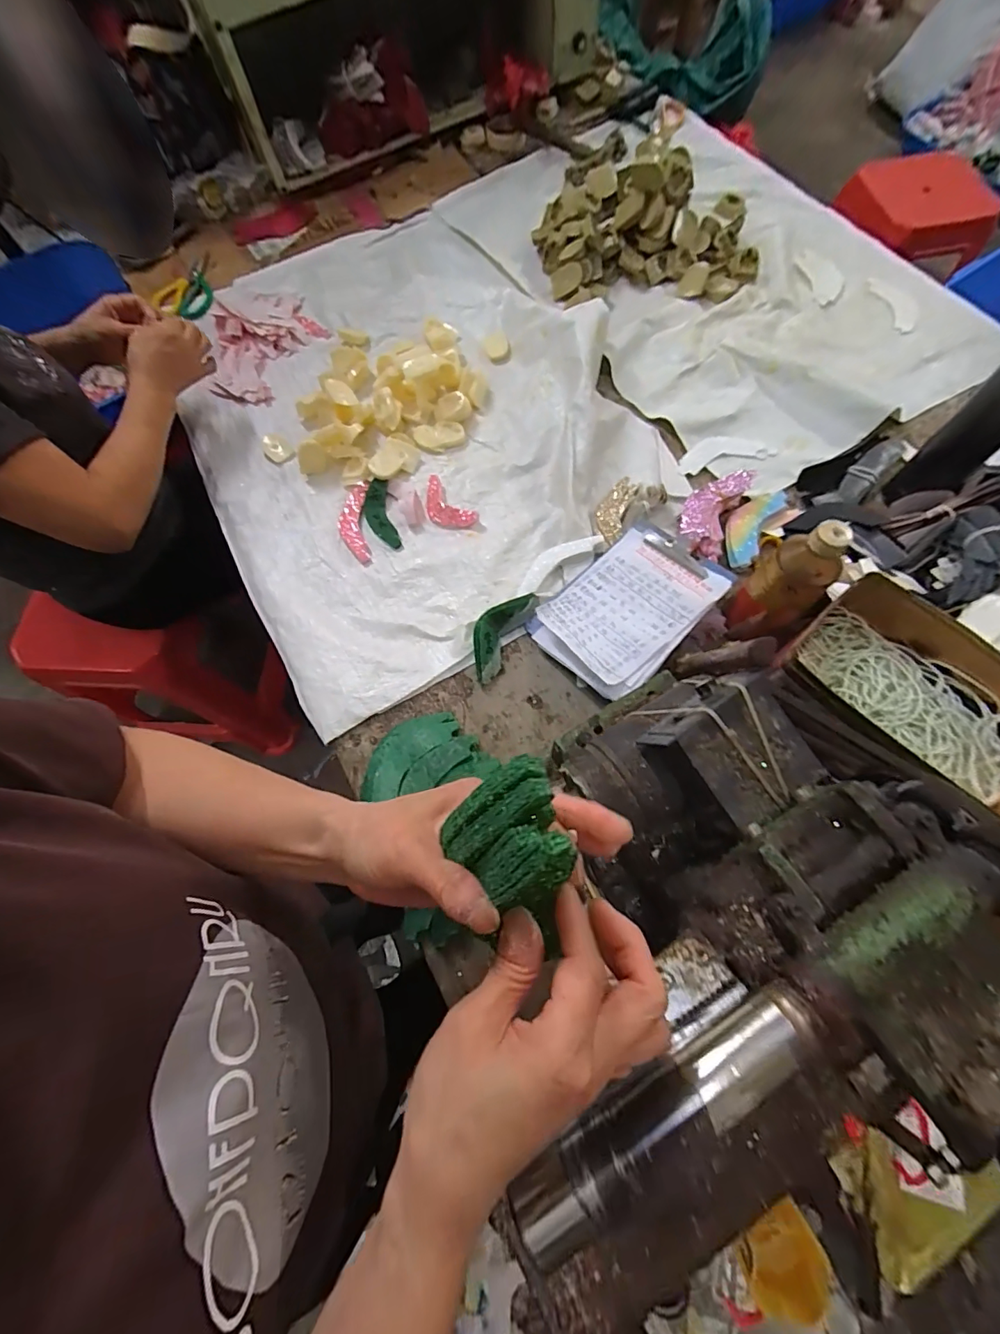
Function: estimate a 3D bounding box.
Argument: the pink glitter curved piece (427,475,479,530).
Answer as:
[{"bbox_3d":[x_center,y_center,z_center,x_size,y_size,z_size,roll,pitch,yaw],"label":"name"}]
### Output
[{"bbox_3d":[-0.083,-0.234,0.700,0.050,0.018,0.115,-35,71,-10],"label":"pink glitter curved piece"}]

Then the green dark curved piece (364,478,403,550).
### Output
[{"bbox_3d":[-0.173,-0.219,0.707,0.039,0.010,0.117,-15,69,-3],"label":"green dark curved piece"}]

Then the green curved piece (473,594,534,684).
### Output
[{"bbox_3d":[-0.004,-0.042,0.615,0.049,0.029,0.122,28,73,13],"label":"green curved piece"}]

